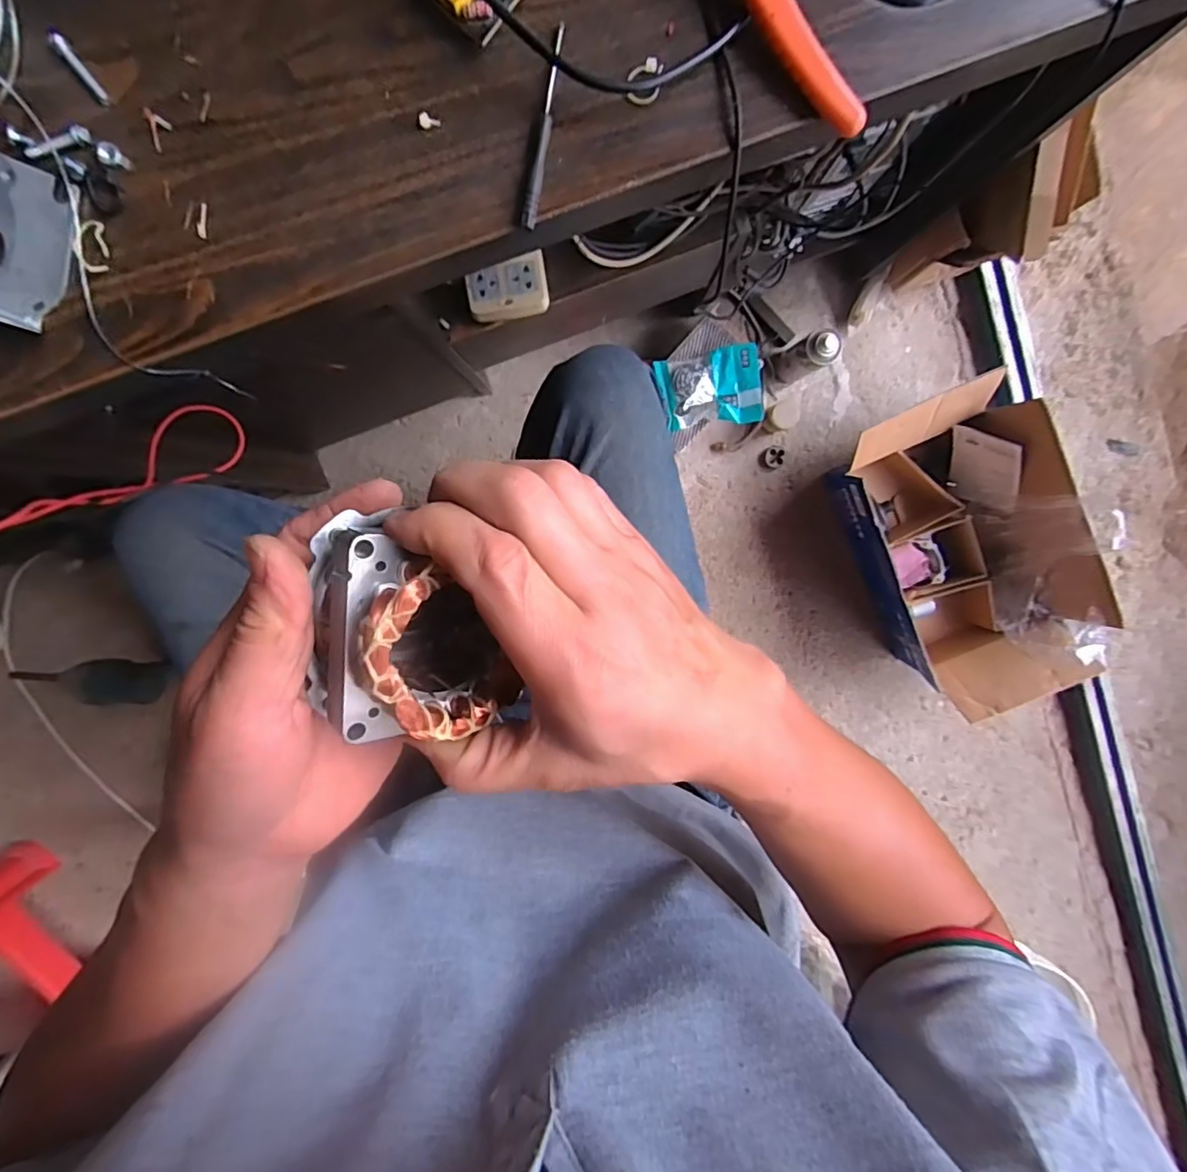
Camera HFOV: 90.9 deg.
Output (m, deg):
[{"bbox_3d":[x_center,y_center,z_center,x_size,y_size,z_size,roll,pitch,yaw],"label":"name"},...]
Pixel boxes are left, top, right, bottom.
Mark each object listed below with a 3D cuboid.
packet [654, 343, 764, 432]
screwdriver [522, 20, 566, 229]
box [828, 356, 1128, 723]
[{"bbox_3d":[0.173,-0.287,0.855,0.146,0.022,0.112,-10,84,2],"label":"packet"},{"bbox_3d":[-0.019,-0.185,0.236,0.005,0.005,0.075,12,98,-2],"label":"screwdriver"},{"bbox_3d":[0.564,-0.056,0.927,0.273,0.247,0.467,-18,98,2],"label":"box"}]

